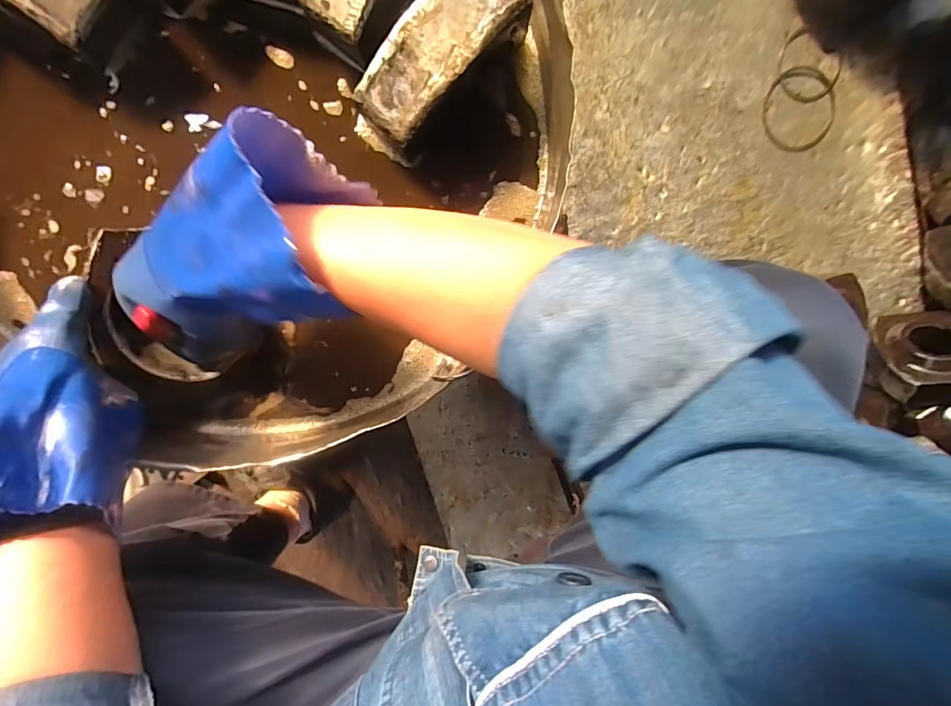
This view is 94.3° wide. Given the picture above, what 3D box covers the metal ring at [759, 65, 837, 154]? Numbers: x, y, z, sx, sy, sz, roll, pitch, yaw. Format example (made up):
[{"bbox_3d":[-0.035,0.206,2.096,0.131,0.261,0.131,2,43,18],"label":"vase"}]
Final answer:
[{"bbox_3d":[0.600,-0.452,0.820,0.148,0.009,0.145,0,92,-4],"label":"metal ring"}]

